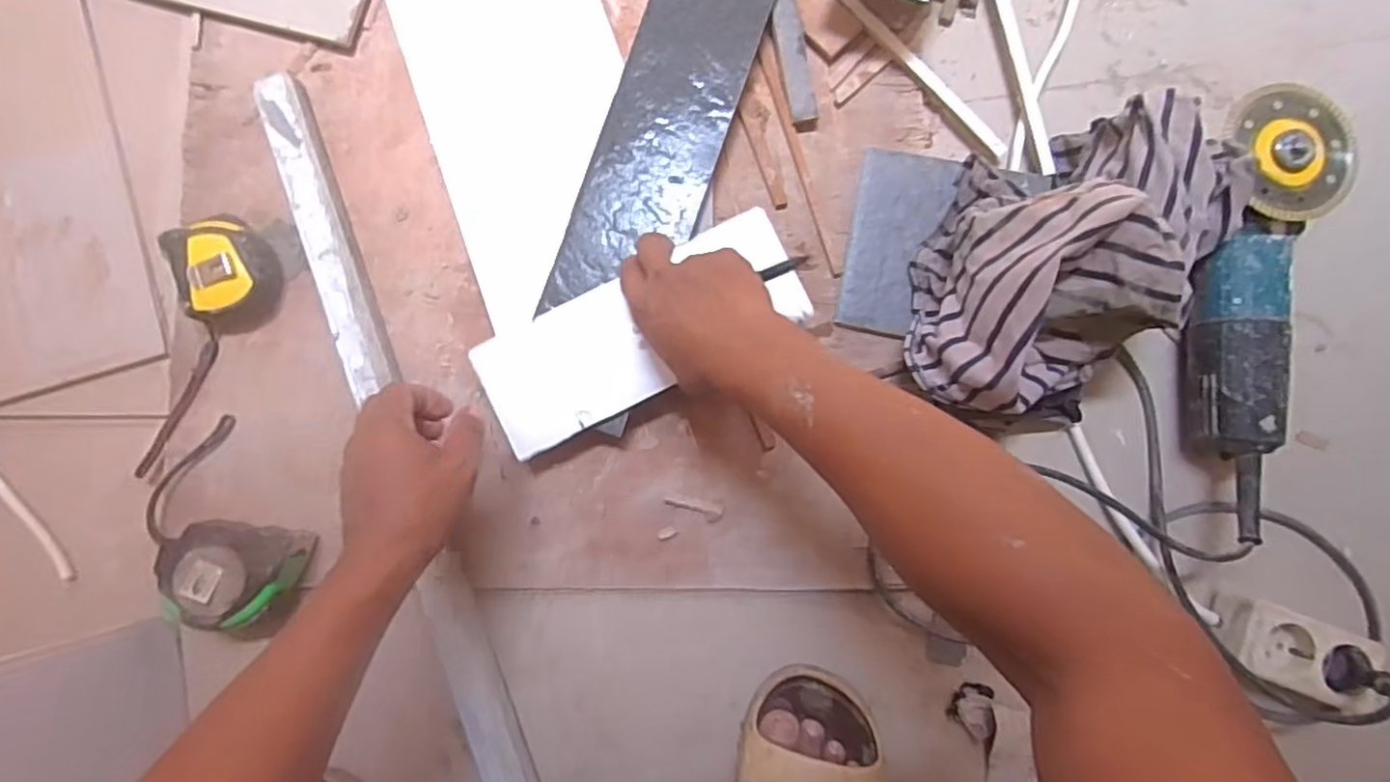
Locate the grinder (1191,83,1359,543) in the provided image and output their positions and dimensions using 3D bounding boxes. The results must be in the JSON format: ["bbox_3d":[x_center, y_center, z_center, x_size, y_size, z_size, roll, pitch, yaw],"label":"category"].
[{"bbox_3d":[0.428,-0.069,0.526,0.078,0.090,0.294,1,87,-1],"label":"grinder"}]

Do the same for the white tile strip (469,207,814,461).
[{"bbox_3d":[-0.042,-0.046,0.525,0.248,0.015,0.097,-30,88,0],"label":"white tile strip"}]

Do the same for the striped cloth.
[{"bbox_3d":[0.266,-0.093,0.494,0.171,0.137,0.255,28,86,0],"label":"striped cloth"}]

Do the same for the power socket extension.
[{"bbox_3d":[0.447,0.196,0.513,0.116,0.033,0.059,19,86,0],"label":"power socket extension"}]

